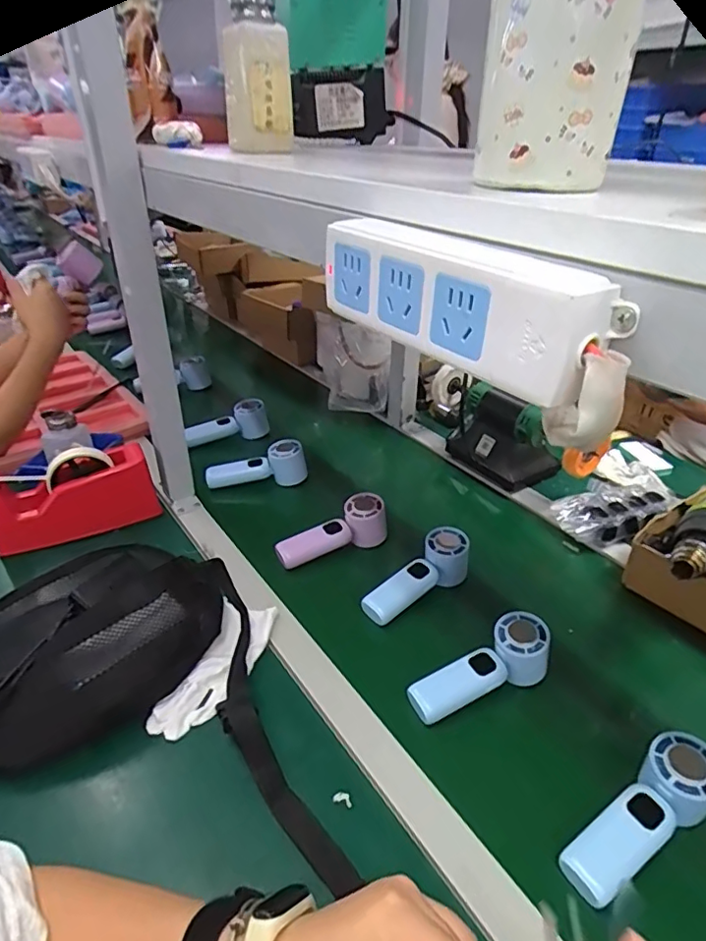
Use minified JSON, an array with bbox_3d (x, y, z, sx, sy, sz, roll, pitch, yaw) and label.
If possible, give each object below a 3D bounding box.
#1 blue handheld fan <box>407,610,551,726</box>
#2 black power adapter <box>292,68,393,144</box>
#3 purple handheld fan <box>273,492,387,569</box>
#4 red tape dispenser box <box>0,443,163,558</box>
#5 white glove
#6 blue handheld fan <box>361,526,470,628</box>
[{"bbox_3d":[0.131,0.208,0.558,0.157,0.057,0.052,-25,38,-12],"label":"blue handheld fan"},{"bbox_3d":[-0.017,-0.483,0.721,0.169,0.085,0.023,-24,27,-31],"label":"black power adapter"},{"bbox_3d":[-0.027,0.089,0.742,0.156,0.059,0.048,-24,38,-13],"label":"purple handheld fan"},{"bbox_3d":[-0.385,0.035,0.755,0.204,0.100,0.068,-17,36,-27],"label":"red tape dispenser box"},{"bbox_3d":[-0.140,0.204,0.579,0.066,0.025,0.171,11,33,14],"label":"white glove"},{"bbox_3d":[0.080,0.136,0.672,0.158,0.055,0.054,-32,44,-23],"label":"blue handheld fan"}]

